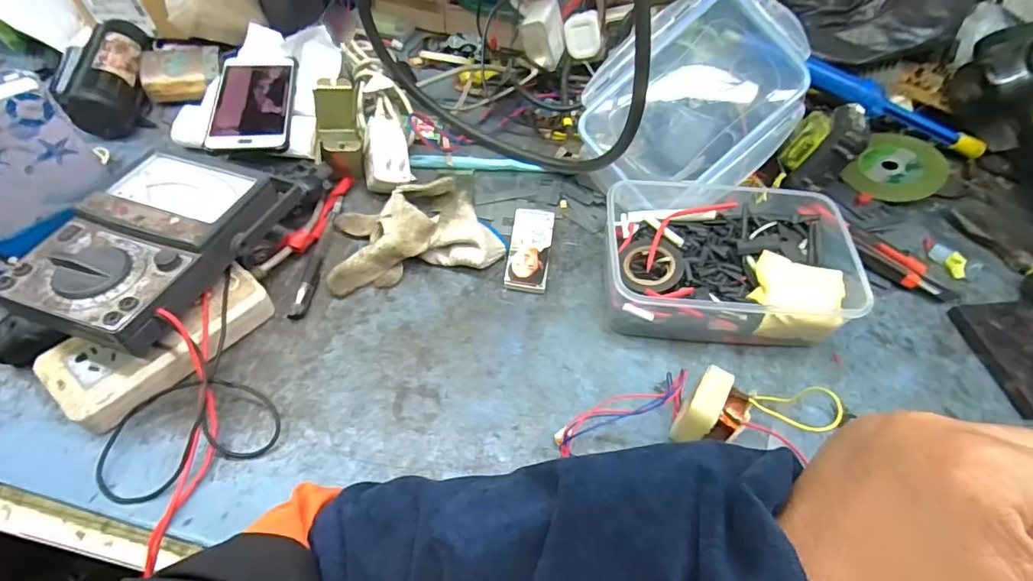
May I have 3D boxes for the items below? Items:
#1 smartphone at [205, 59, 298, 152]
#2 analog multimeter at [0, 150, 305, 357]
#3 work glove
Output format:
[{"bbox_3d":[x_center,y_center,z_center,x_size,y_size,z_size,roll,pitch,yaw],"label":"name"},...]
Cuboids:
[{"bbox_3d":[-0.276,-0.200,0.549,0.078,0.010,0.158,-6,55,-9],"label":"smartphone"},{"bbox_3d":[-0.275,-0.046,0.404,0.118,0.041,0.188,17,55,7],"label":"analog multimeter"},{"bbox_3d":[-0.095,-0.061,0.480,0.155,0.036,0.112,-8,56,-10],"label":"work glove"}]

